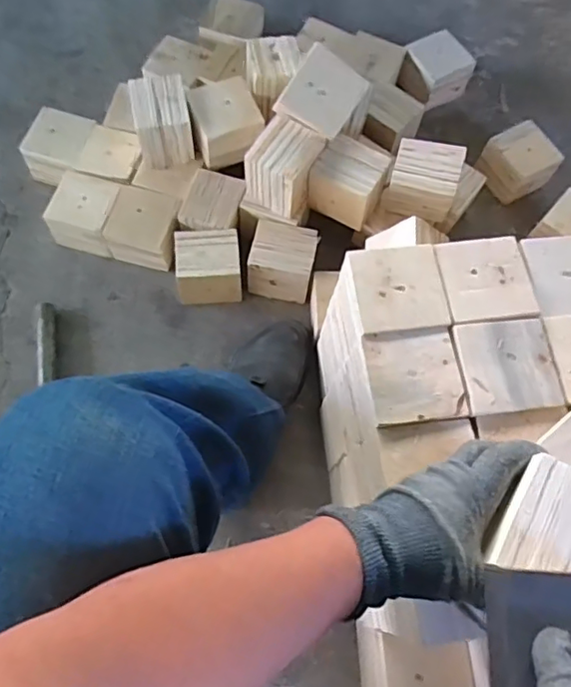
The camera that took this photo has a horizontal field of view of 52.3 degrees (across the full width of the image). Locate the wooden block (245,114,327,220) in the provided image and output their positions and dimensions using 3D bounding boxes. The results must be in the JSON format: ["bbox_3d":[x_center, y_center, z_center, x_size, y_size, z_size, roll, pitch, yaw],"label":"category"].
[{"bbox_3d":[-0.003,-0.248,0.840,0.089,0.100,0.094,24,70,6],"label":"wooden block"}]

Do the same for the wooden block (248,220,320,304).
[{"bbox_3d":[-0.004,-0.124,0.882,0.091,0.079,0.090,11,69,1],"label":"wooden block"}]

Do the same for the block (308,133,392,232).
[{"bbox_3d":[0.092,-0.226,0.847,0.101,0.096,0.087,32,71,9],"label":"block"}]

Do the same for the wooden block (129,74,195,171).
[{"bbox_3d":[-0.183,-0.332,0.876,0.082,0.092,0.101,-11,70,-7],"label":"wooden block"}]

